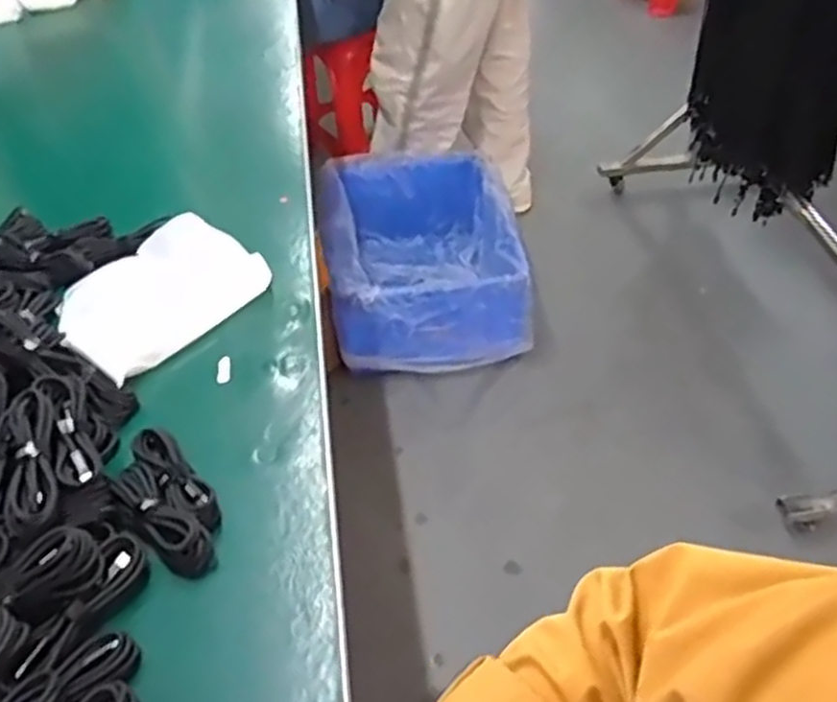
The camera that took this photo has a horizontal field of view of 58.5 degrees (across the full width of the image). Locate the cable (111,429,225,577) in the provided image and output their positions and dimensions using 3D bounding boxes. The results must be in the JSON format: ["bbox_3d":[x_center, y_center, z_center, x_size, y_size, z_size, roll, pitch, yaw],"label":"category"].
[{"bbox_3d":[-0.185,0.109,0.553,0.053,0.028,0.129,-29,50,-25],"label":"cable"}]

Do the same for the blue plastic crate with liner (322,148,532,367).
[{"bbox_3d":[0.008,-0.223,1.808,0.437,0.290,0.571,-6,44,-3],"label":"blue plastic crate with liner"}]

